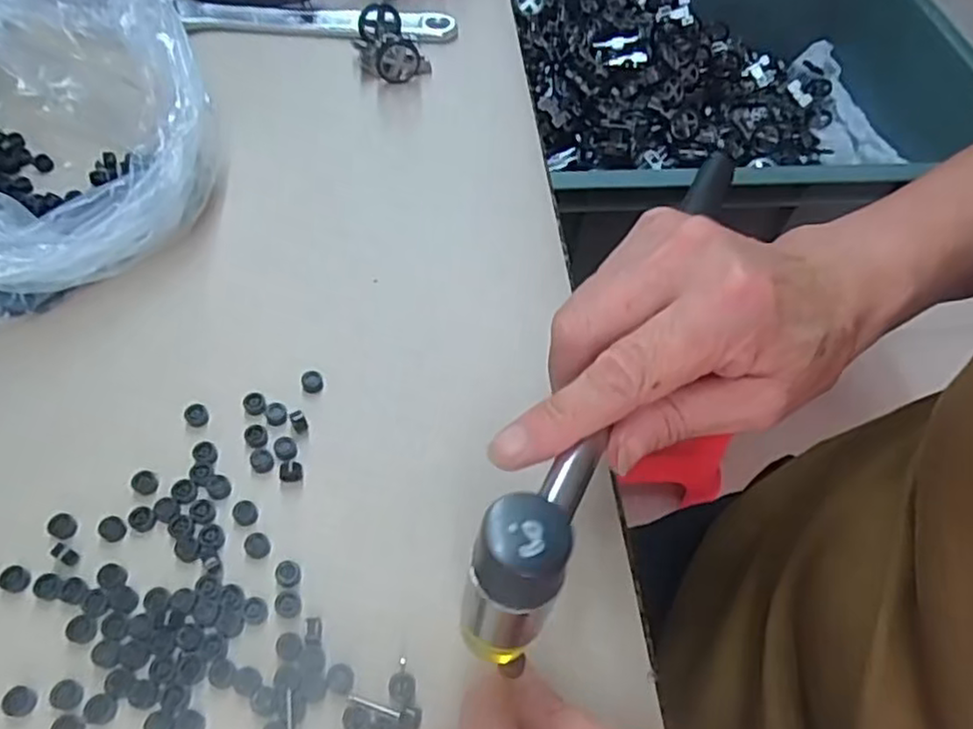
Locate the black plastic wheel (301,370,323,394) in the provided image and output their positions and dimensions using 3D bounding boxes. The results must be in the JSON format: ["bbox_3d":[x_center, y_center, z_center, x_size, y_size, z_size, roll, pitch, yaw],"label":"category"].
[{"bbox_3d":[-0.077,0.007,0.306,0.009,0.004,0.011,-11,57,-11],"label":"black plastic wheel"}]

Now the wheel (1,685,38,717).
[{"bbox_3d":[-0.155,0.112,0.230,0.009,0.004,0.009,2,56,-3],"label":"wheel"}]

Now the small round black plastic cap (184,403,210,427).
[{"bbox_3d":[-0.122,0.021,0.292,0.010,0.004,0.010,2,56,-3],"label":"small round black plastic cap"}]

